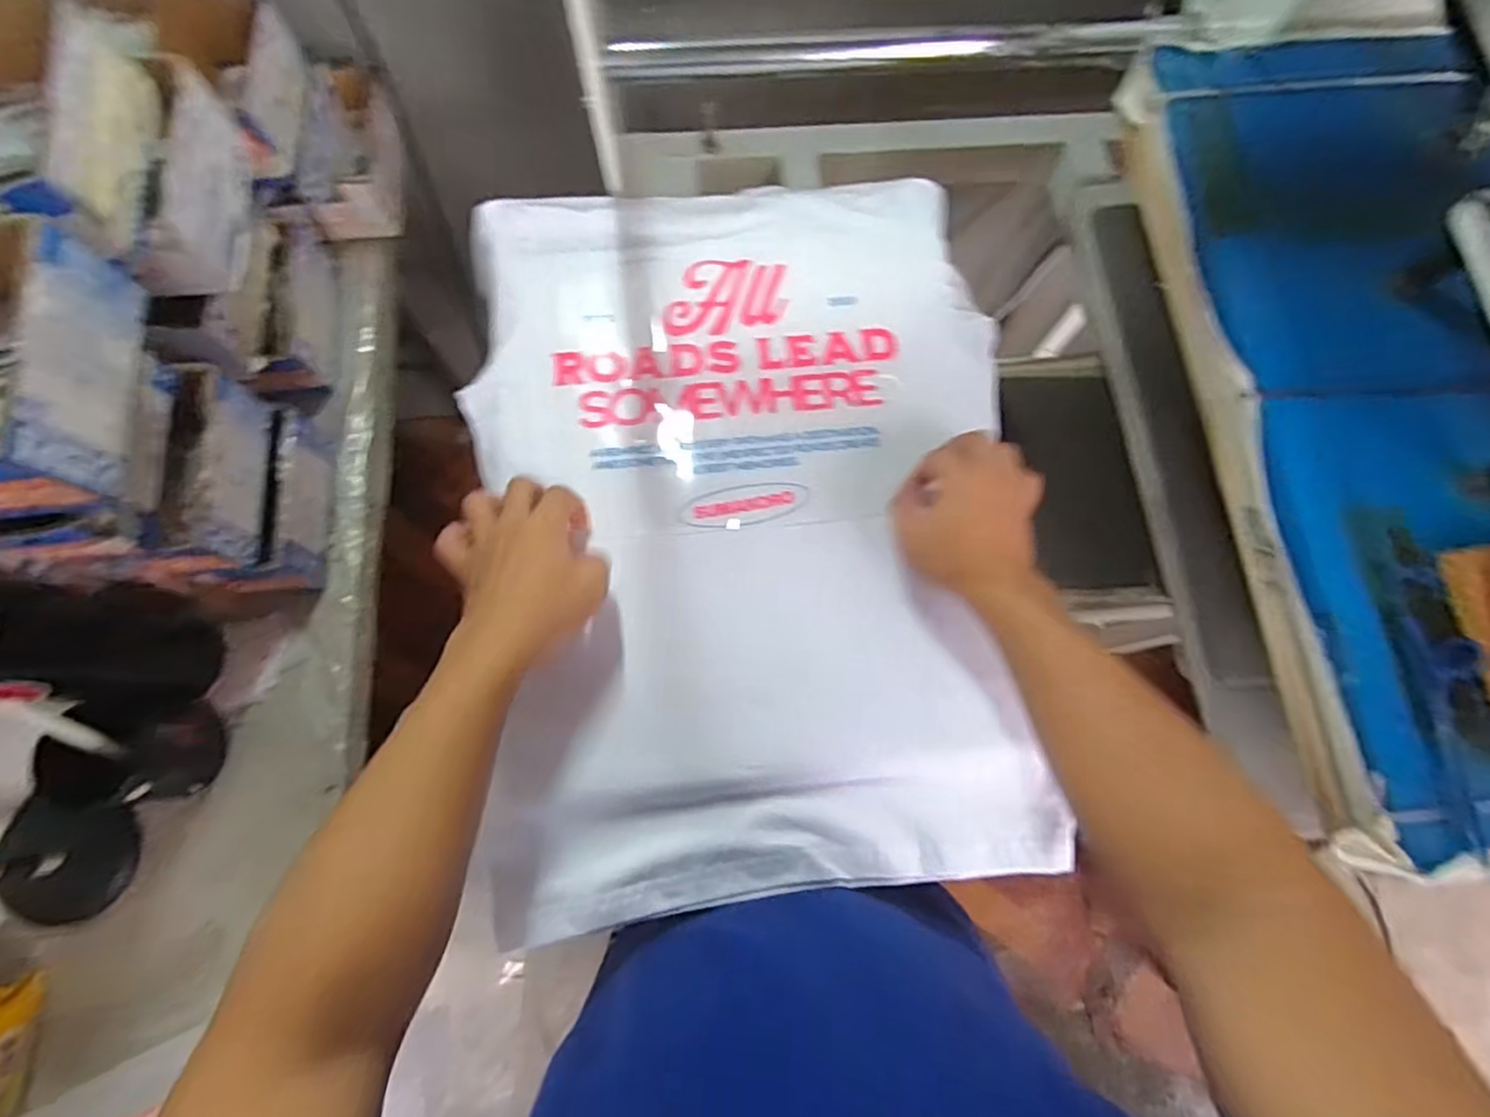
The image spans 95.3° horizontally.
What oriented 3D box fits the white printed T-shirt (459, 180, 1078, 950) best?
[{"bbox_3d":[0.002,-0.048,0.552,0.412,0.032,0.597,-6,77,-3],"label":"white printed T-shirt"}]

